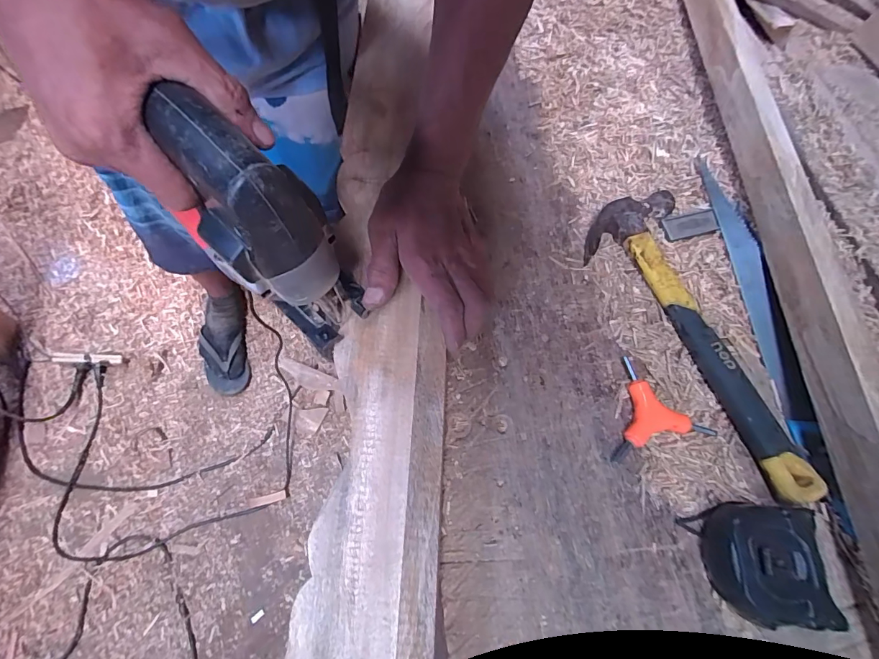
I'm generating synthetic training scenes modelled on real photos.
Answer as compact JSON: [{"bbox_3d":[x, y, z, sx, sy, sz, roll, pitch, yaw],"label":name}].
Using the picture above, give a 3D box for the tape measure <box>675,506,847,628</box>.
[{"bbox_3d":[0.252,0.183,0.327,0.095,0.039,0.083,7,67,0],"label":"tape measure"}]

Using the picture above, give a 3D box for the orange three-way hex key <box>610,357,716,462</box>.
[{"bbox_3d":[0.209,0.082,0.377,0.084,0.018,0.095,20,63,1],"label":"orange three-way hex key"}]

